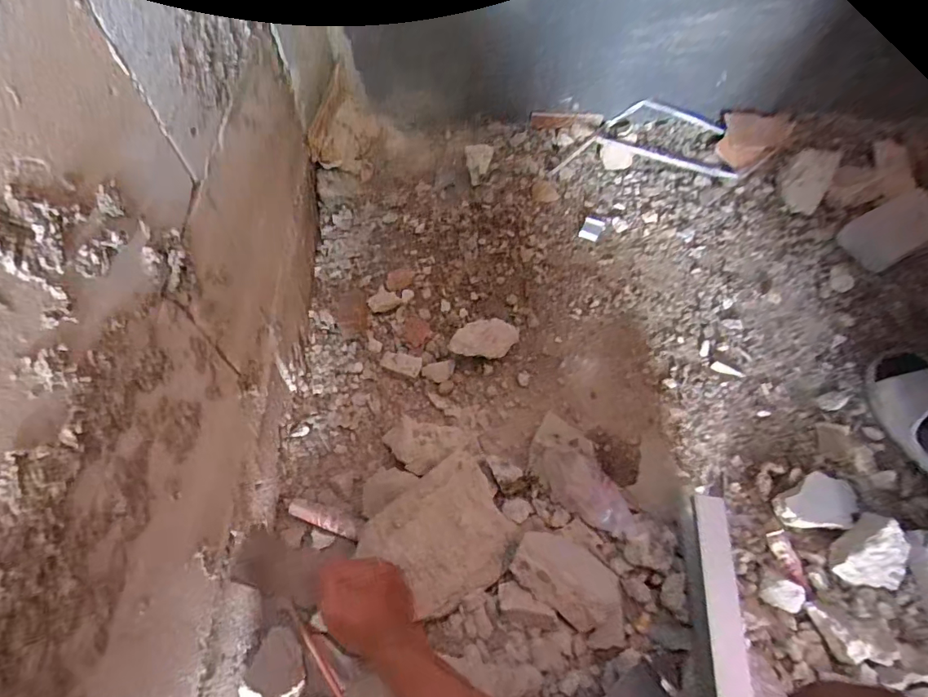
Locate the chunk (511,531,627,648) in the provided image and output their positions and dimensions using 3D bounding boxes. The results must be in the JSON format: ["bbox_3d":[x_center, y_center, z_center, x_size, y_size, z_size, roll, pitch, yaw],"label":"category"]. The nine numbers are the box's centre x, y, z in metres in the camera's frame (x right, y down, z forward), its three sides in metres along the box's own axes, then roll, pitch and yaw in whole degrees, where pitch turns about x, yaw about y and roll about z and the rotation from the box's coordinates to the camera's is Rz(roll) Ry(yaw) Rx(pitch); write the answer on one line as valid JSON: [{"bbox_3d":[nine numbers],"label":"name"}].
[{"bbox_3d":[0.133,0.274,0.567,0.148,0.037,0.079,34,66,18],"label":"chunk"}]

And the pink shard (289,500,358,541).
[{"bbox_3d":[-0.183,0.224,0.636,0.098,0.016,0.024,17,62,10],"label":"pink shard"}]

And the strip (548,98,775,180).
[{"bbox_3d":[0.416,-0.439,1.015,0.458,0.061,0.154,2,63,-1],"label":"strip"}]

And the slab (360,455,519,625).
[{"bbox_3d":[-0.023,0.228,0.592,0.166,0.034,0.146,-32,65,-16],"label":"slab"}]

